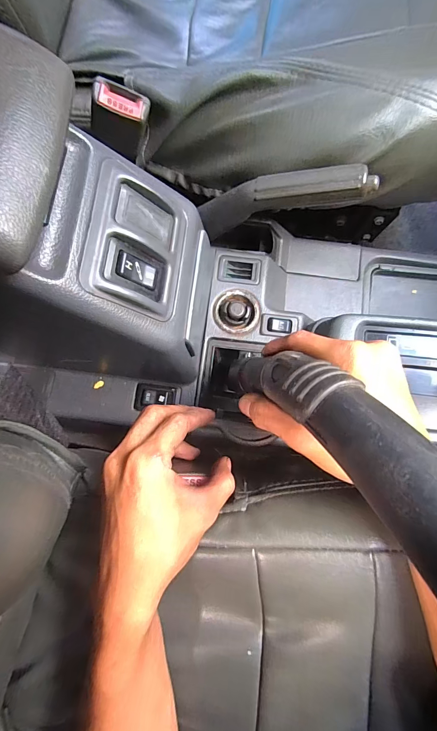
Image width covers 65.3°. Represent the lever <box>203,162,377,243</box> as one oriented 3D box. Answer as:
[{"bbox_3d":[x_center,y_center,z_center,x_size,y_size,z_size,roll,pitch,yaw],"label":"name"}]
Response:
[{"bbox_3d":[0.056,-0.156,0.316,0.160,0.035,0.026,0,77,29],"label":"lever"}]

